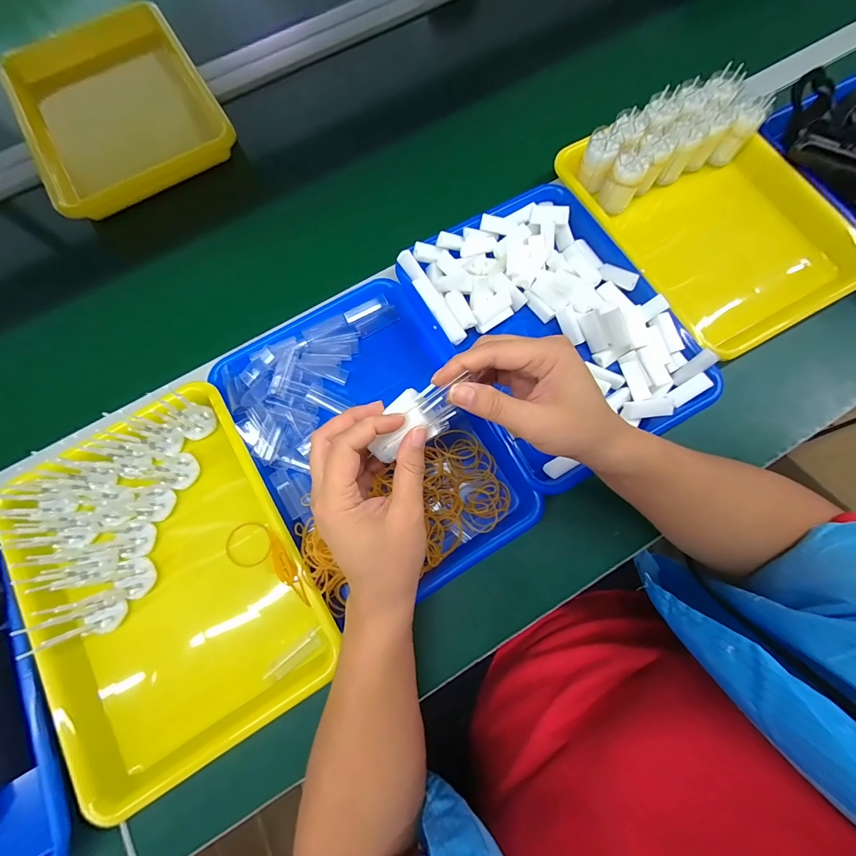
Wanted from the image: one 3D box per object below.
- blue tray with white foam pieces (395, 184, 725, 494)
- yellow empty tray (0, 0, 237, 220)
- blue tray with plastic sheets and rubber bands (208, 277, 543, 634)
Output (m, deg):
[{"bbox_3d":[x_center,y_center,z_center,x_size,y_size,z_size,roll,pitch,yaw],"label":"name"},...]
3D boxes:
[{"bbox_3d":[0.140,-0.125,0.418,0.240,0.043,0.337,-30,77,-6],"label":"blue tray with white foam pieces"},{"bbox_3d":[-0.458,-0.477,0.528,0.250,0.038,0.340,-32,77,-6],"label":"yellow empty tray"},{"bbox_3d":[-0.057,0.012,0.392,0.237,0.039,0.325,-32,77,-6],"label":"blue tray with plastic sheets and rubber bands"}]

